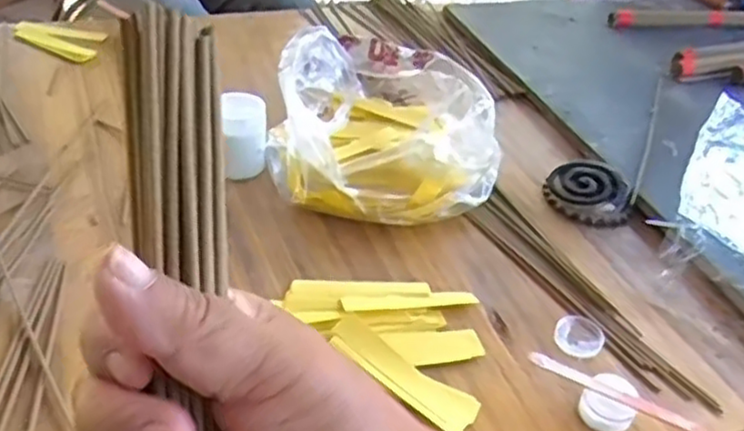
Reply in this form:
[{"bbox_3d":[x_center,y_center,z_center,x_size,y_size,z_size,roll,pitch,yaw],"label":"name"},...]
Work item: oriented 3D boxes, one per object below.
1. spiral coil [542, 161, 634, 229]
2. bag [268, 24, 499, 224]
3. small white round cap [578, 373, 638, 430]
[{"bbox_3d":[0.213,-0.023,0.700,0.083,0.031,0.063,18,39,14],"label":"spiral coil"},{"bbox_3d":[0.011,-0.092,0.708,0.214,0.088,0.243,0,39,-10],"label":"bag"},{"bbox_3d":[0.168,0.133,0.509,0.036,0.027,0.031,21,40,17],"label":"small white round cap"}]

